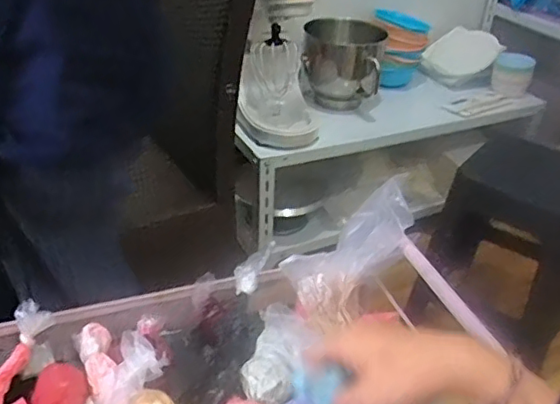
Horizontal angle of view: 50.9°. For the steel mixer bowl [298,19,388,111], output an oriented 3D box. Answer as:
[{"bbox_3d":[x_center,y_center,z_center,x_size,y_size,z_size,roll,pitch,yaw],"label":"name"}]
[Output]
[{"bbox_3d":[0.167,-0.368,1.596,0.216,0.216,0.178,6,33,5],"label":"steel mixer bowl"}]

